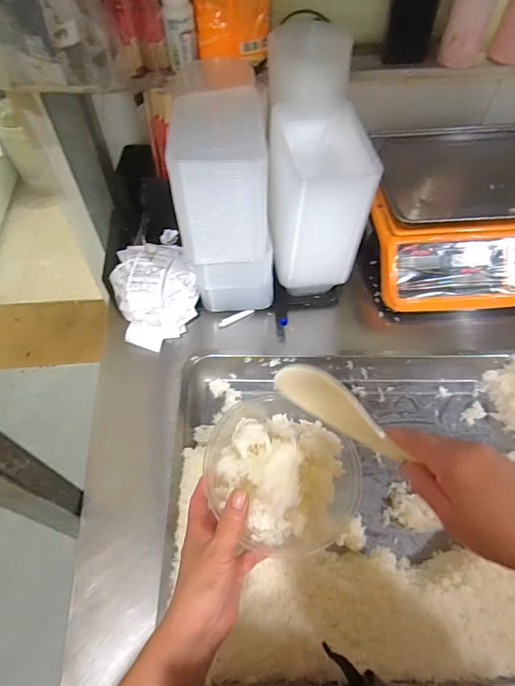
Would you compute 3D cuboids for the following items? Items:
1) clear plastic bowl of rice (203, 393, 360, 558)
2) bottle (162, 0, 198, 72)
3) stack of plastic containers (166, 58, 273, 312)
[{"bbox_3d":[0.029,0.126,0.436,0.155,0.075,0.159,0,57,1],"label":"clear plastic bowl of rice"},{"bbox_3d":[-0.117,-0.479,0.639,0.046,0.095,0.045,-7,58,-4],"label":"bottle"},{"bbox_3d":[-0.041,-0.194,0.622,0.121,0.268,0.152,-1,57,0],"label":"stack of plastic containers"}]

